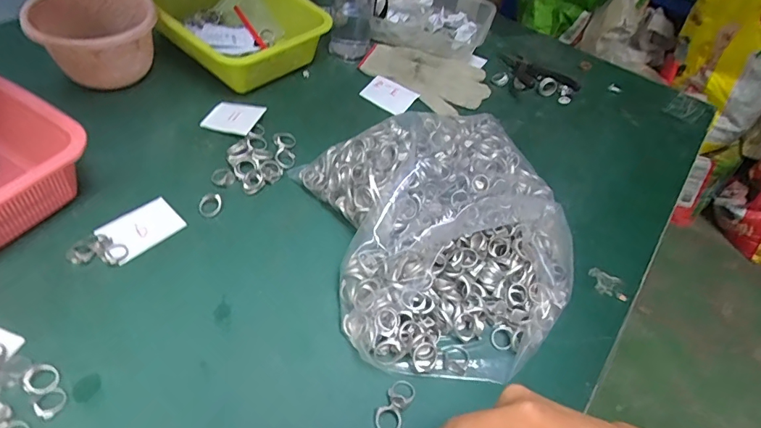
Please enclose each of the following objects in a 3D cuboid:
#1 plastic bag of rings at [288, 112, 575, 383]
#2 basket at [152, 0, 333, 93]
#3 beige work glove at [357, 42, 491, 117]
[{"bbox_3d":[0.074,0.008,0.499,0.268,0.080,0.319,-10,53,-18],"label":"plastic bag of rings"},{"bbox_3d":[-0.249,-0.305,0.701,0.299,0.071,0.198,39,55,21],"label":"basket"},{"bbox_3d":[0.073,-0.224,0.722,0.197,0.022,0.123,32,53,16],"label":"beige work glove"}]

